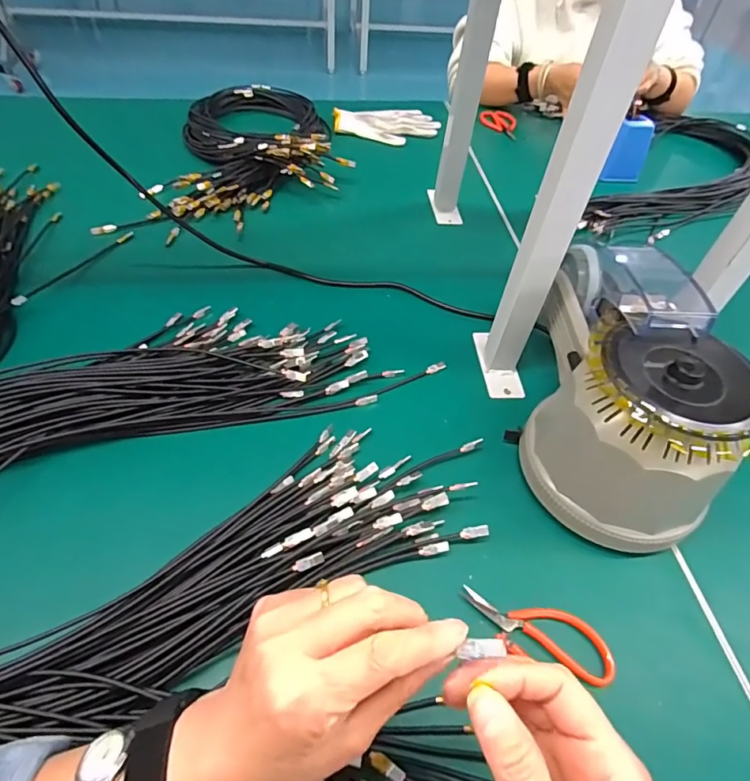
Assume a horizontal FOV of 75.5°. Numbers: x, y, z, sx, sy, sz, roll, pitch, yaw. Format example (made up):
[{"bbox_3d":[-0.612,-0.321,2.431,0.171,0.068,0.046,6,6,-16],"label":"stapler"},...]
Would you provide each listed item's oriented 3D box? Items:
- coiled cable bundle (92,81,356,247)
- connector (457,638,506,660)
[{"bbox_3d":[-0.195,-0.405,0.793,0.297,0.065,0.486,9,50,1],"label":"coiled cable bundle"},{"bbox_3d":[0.048,0.114,0.215,0.019,0.004,0.007,-7,51,2],"label":"connector"}]

